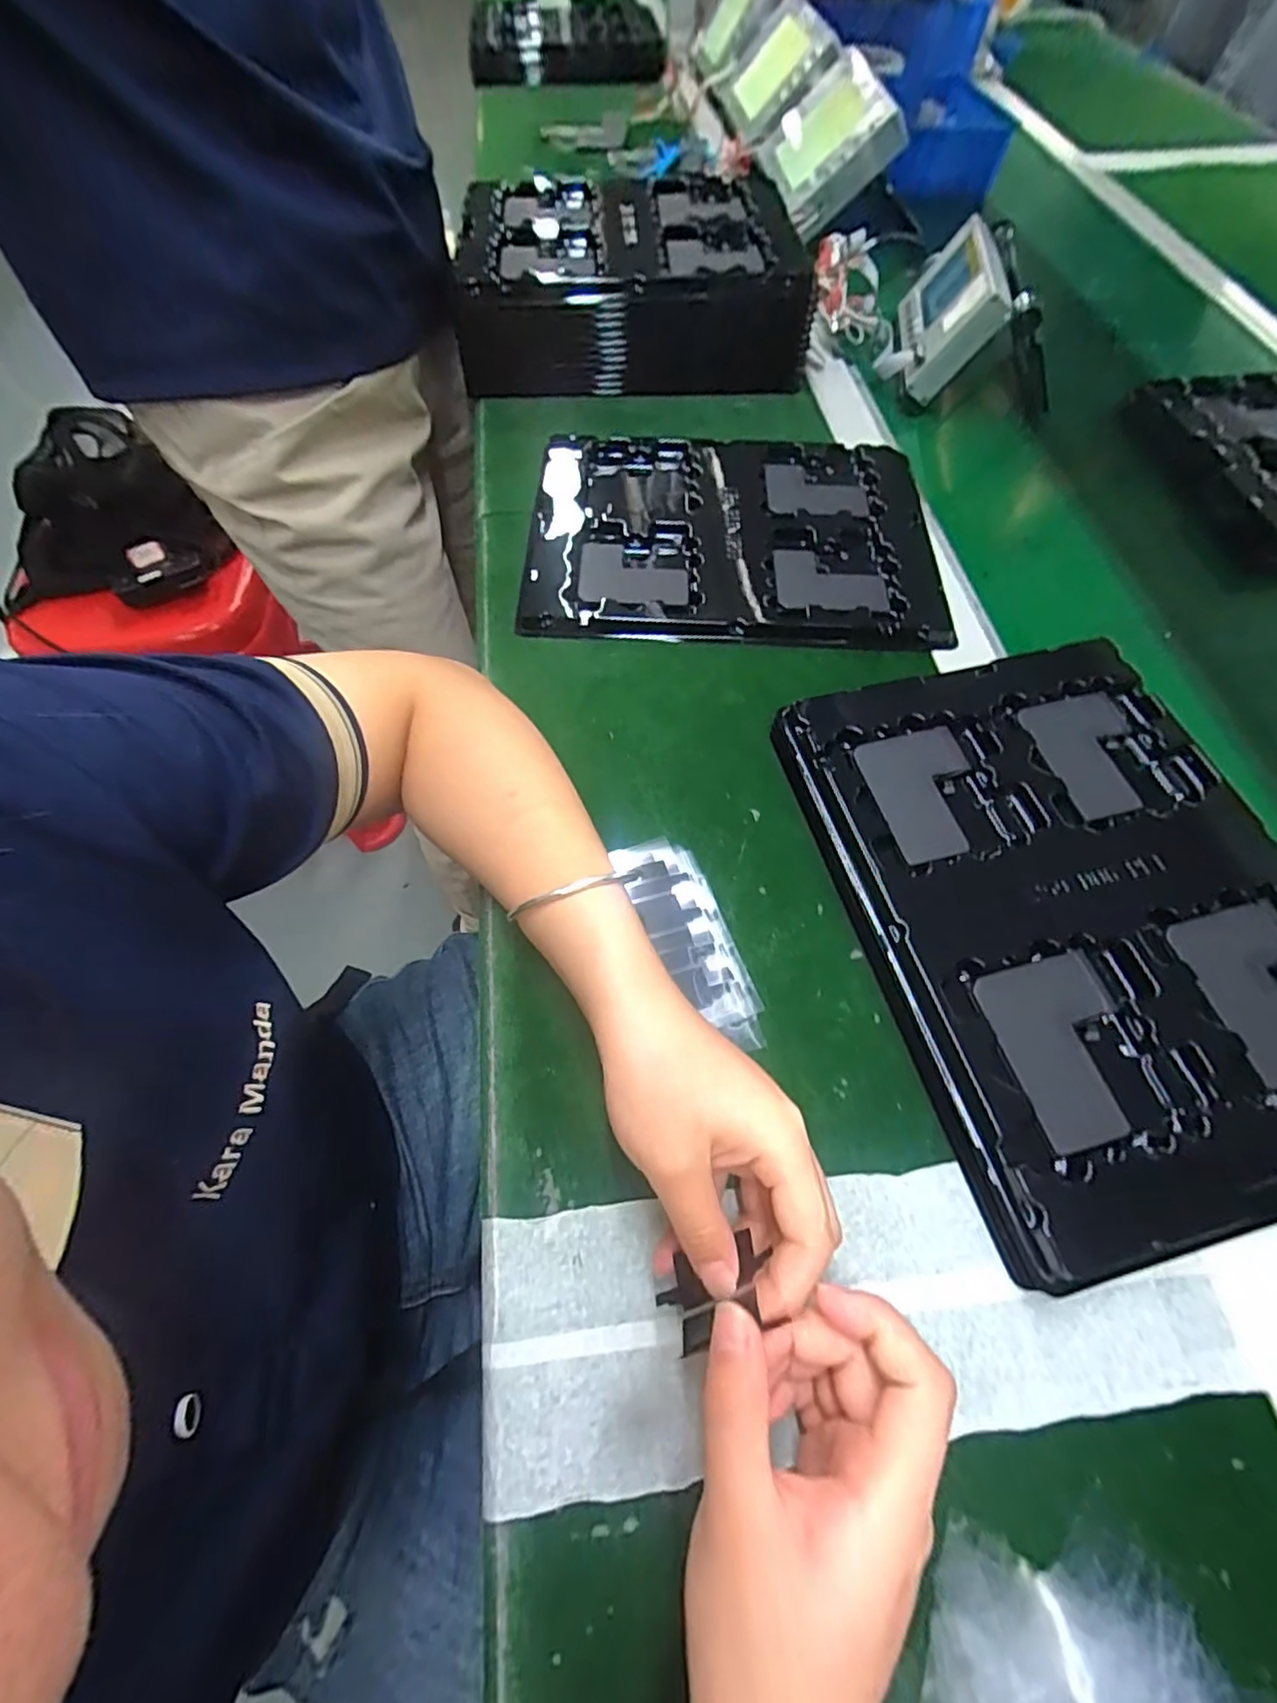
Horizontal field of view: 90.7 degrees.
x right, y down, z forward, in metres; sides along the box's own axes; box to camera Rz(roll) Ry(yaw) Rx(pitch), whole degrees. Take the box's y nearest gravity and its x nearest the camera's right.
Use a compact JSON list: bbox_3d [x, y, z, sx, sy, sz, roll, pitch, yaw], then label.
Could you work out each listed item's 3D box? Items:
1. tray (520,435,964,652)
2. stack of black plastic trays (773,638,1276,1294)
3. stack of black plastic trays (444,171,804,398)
[{"bbox_3d":[0.067,-0.246,0.476,0.292,0.015,0.228,3,62,0],"label":"tray"},{"bbox_3d":[0.219,0.024,0.322,0.220,0.037,0.296,-14,64,-9],"label":"stack of black plastic trays"},{"bbox_3d":[-0.009,-0.550,0.597,0.306,0.077,0.250,0,63,0],"label":"stack of black plastic trays"}]

